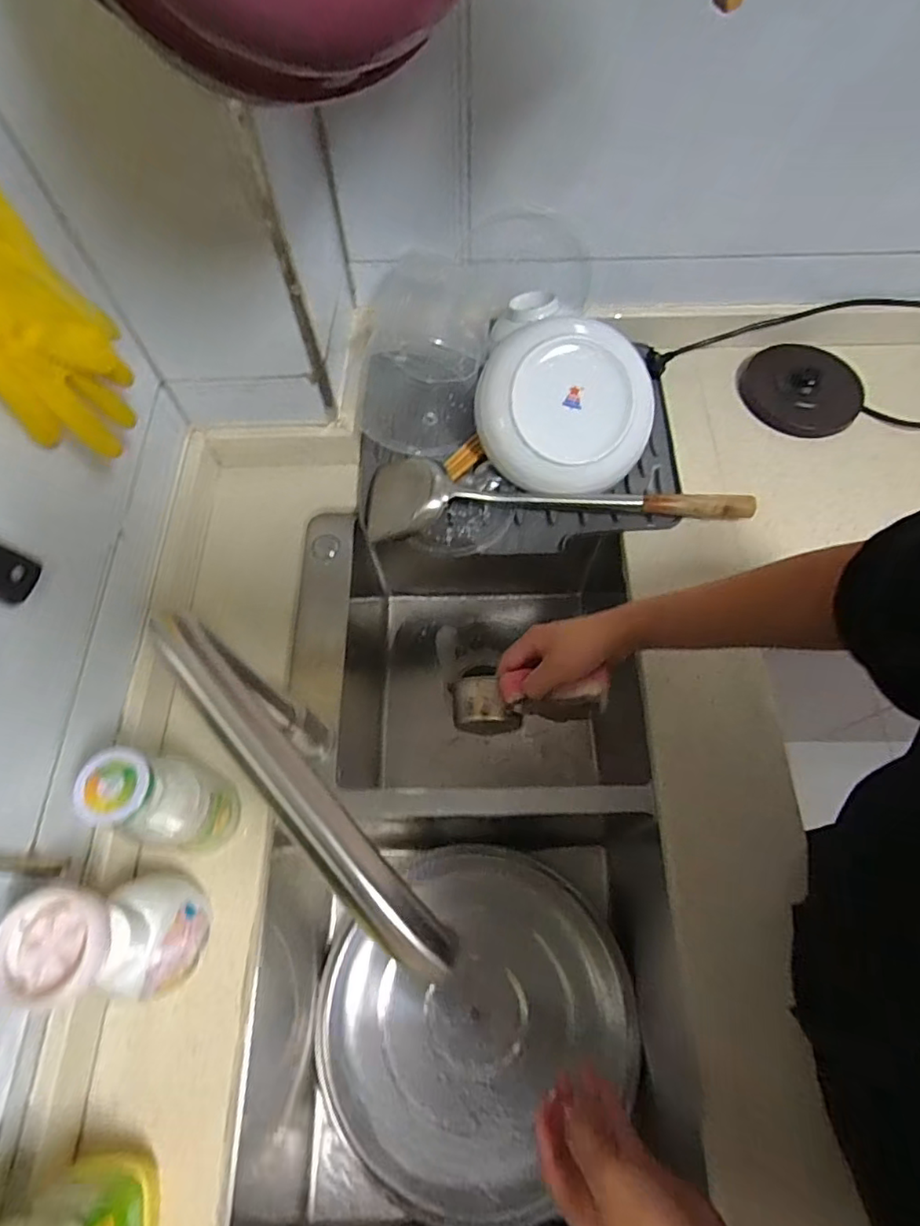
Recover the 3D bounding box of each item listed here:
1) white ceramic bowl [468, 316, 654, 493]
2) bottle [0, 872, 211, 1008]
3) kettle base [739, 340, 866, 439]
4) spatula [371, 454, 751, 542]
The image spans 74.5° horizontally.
[{"bbox_3d":[0.114,-0.229,0.663,0.181,0.068,0.197,15,90,-12],"label":"white ceramic bowl"},{"bbox_3d":[-0.239,0.229,0.434,0.066,0.173,0.068,0,65,1],"label":"bottle"},{"bbox_3d":[0.418,-0.278,0.733,0.134,0.020,0.138,33,69,15],"label":"kettle base"},{"bbox_3d":[0.103,-0.126,0.662,0.411,0.036,0.073,1,65,1],"label":"spatula"}]

